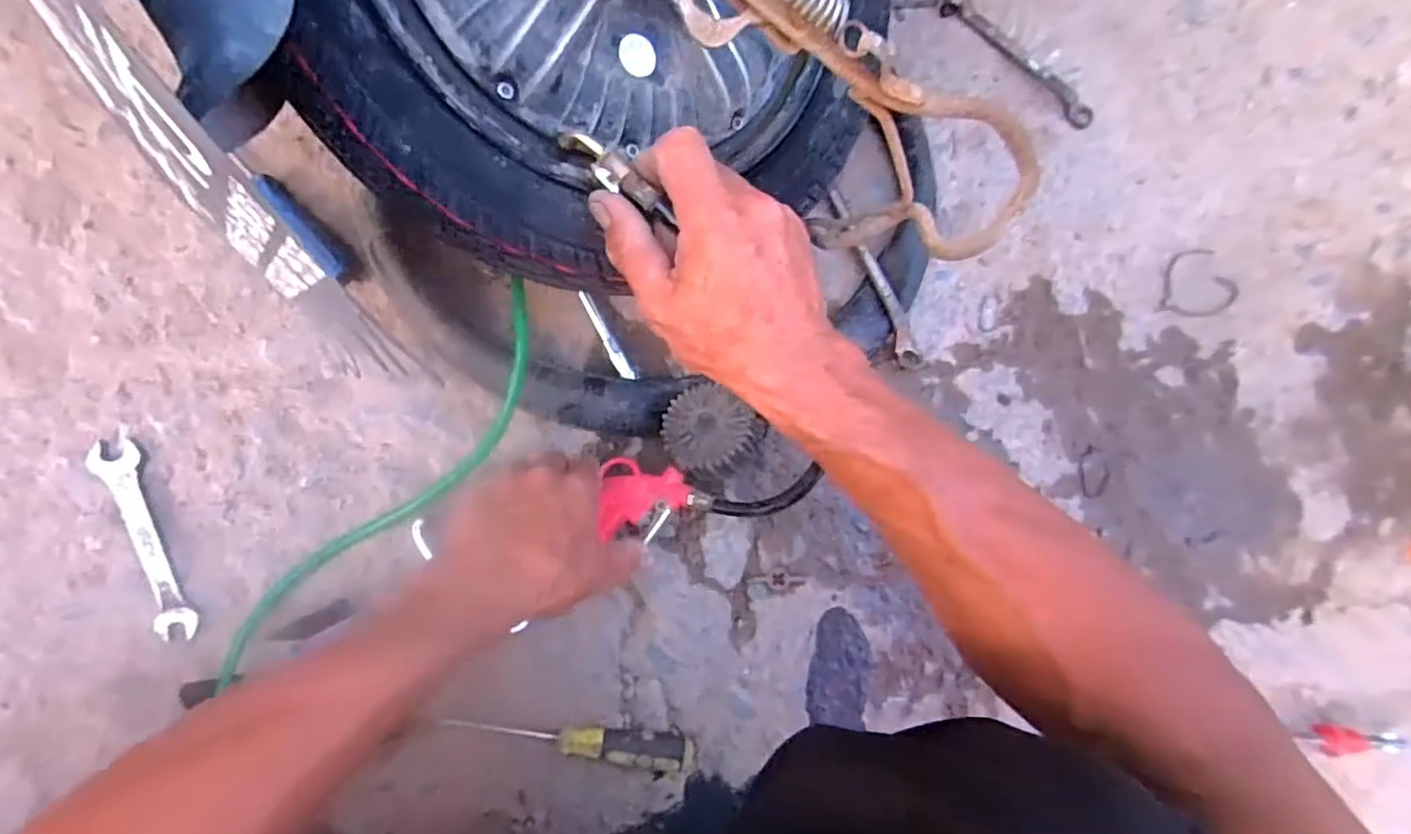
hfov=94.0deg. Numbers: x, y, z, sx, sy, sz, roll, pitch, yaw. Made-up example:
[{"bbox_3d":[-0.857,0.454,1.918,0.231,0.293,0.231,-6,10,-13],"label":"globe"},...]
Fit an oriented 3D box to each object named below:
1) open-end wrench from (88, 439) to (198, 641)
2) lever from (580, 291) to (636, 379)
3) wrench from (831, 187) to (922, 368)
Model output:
[{"bbox_3d":[-0.413,0.090,0.483,0.030,0.010,0.153,-21,90,-8],"label":"open-end wrench"},{"bbox_3d":[-0.081,-0.064,0.534,0.012,0.012,0.088,-31,91,-8],"label":"lever"},{"bbox_3d":[0.144,-0.119,0.560,0.024,0.024,0.166,-26,91,-8],"label":"wrench"}]

